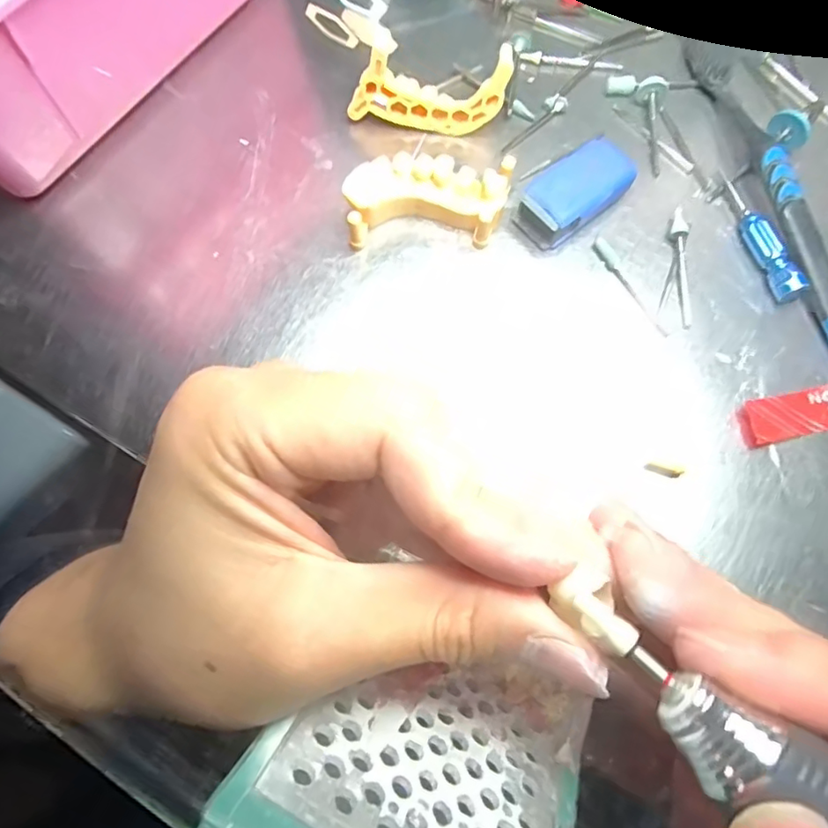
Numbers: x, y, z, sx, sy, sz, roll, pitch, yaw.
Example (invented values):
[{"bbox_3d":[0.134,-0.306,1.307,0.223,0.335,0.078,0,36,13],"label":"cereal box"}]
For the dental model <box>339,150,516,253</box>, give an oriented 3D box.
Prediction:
[{"bbox_3d":[0.005,-0.081,0.210,0.060,0.020,0.029,0,73,-1],"label":"dental model"}]

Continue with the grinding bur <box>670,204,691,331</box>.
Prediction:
[{"bbox_3d":[0.103,-0.056,0.211,0.006,0.006,0.048,0,73,-1],"label":"grinding bur"}]

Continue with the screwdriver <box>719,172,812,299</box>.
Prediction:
[{"bbox_3d":[0.133,-0.071,0.214,0.010,0.010,0.060,-15,74,-5],"label":"screwdriver"}]

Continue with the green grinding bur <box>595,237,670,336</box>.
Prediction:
[{"bbox_3d":[0.083,-0.049,0.209,0.005,0.004,0.045,-29,76,-9],"label":"green grinding bur"}]

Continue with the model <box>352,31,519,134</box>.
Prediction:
[{"bbox_3d":[0.006,-0.130,0.220,0.061,0.032,0.015,9,73,2],"label":"model"}]

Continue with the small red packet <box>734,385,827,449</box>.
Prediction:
[{"bbox_3d":[0.137,-0.001,0.192,0.048,0.008,0.016,-13,74,-4],"label":"small red packet"}]

